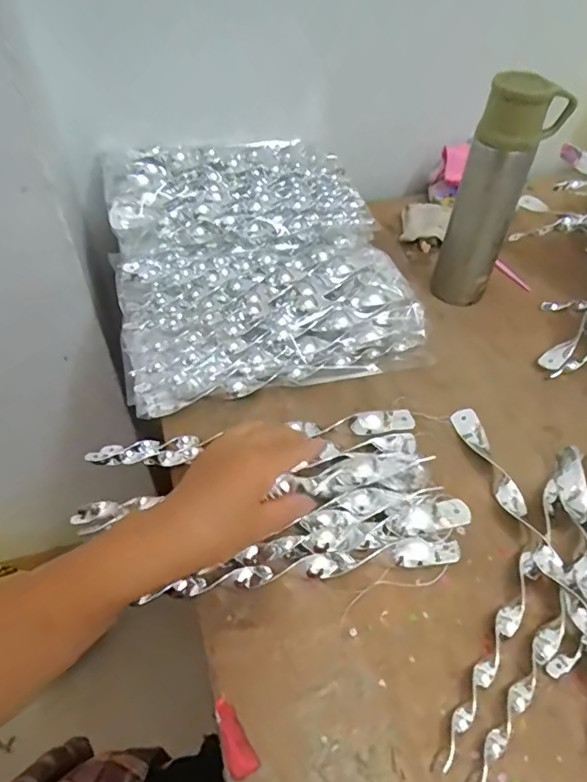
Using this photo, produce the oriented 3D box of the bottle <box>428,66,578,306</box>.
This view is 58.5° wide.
[{"bbox_3d":[0.229,-0.215,0.593,0.091,0.240,0.055,-27,54,-22],"label":"bottle"}]

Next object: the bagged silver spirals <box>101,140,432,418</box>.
[{"bbox_3d":[-0.044,-0.154,0.601,0.305,0.119,0.345,-11,49,-12],"label":"bagged silver spirals"}]

